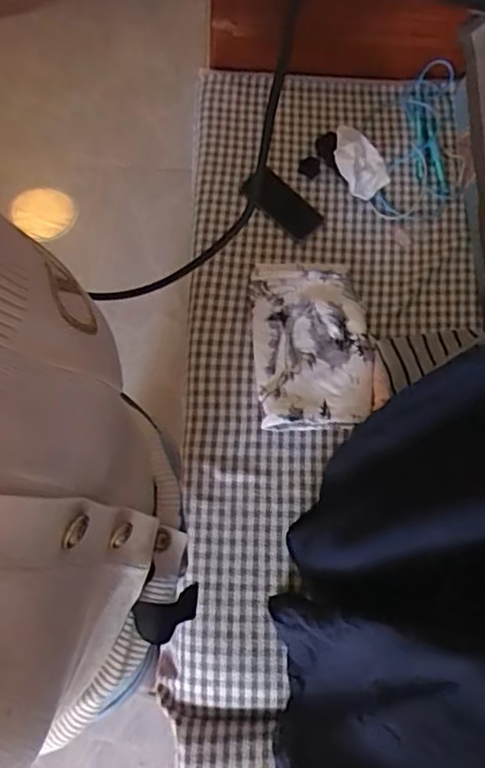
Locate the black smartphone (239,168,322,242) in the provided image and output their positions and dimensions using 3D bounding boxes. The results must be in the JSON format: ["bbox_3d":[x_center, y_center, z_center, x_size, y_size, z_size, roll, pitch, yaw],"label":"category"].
[{"bbox_3d":[0.075,-0.345,1.158,0.170,0.012,0.079,42,74,11],"label":"black smartphone"}]

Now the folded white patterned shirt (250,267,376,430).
[{"bbox_3d":[0.119,-0.072,1.047,0.192,0.040,0.304,-3,71,-4],"label":"folded white patterned shirt"}]

